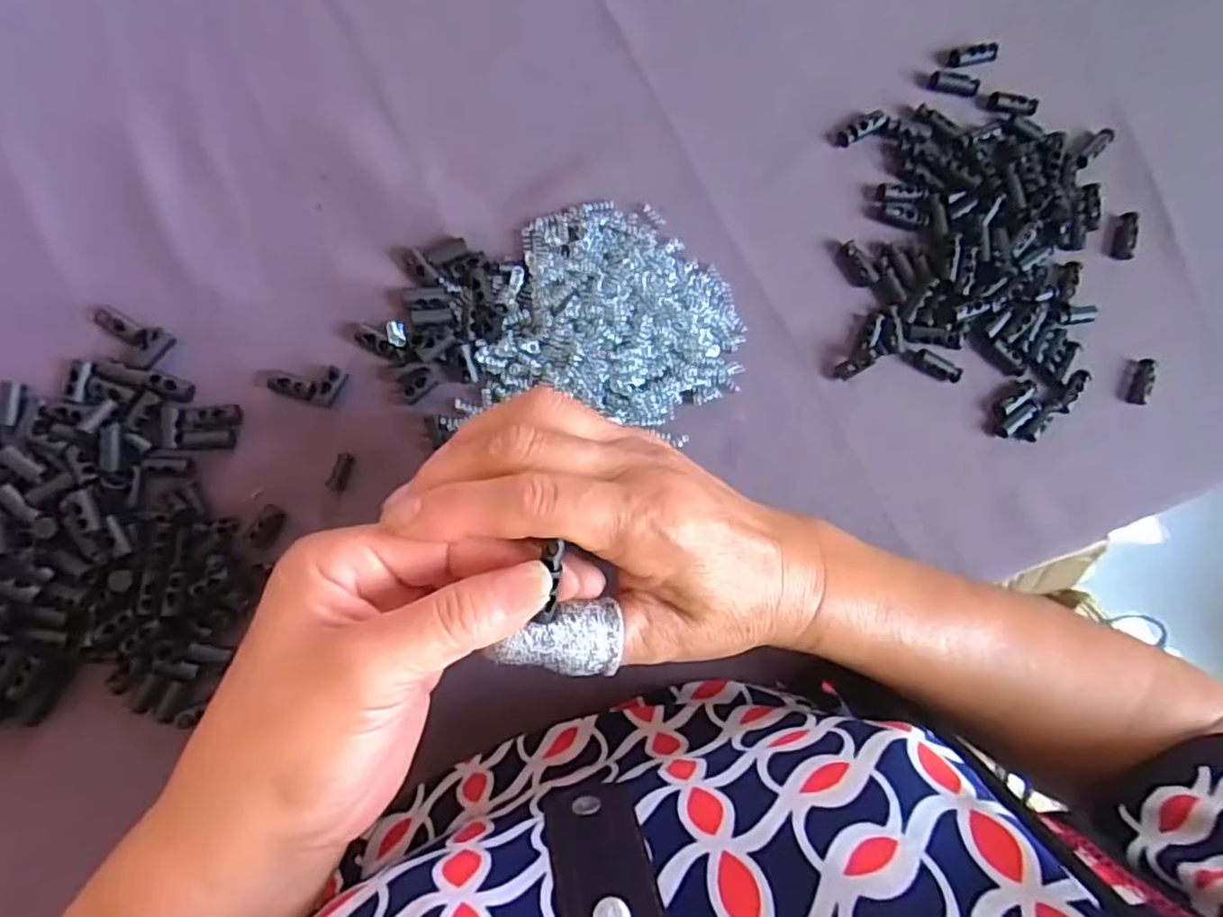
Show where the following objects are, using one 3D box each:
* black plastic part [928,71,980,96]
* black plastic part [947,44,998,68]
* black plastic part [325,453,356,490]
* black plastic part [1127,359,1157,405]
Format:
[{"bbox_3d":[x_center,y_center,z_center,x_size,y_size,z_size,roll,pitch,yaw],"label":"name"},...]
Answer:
[{"bbox_3d":[0.180,-0.196,0.346,0.026,0.008,0.009,5,86,-7],"label":"black plastic part"},{"bbox_3d":[0.190,-0.211,0.347,0.025,0.006,0.011,-6,88,5],"label":"black plastic part"},{"bbox_3d":[-0.122,0.006,0.298,0.008,0.004,0.018,21,84,-6],"label":"black plastic part"},{"bbox_3d":[0.289,-0.042,0.359,0.008,0.007,0.028,22,84,-6],"label":"black plastic part"}]

